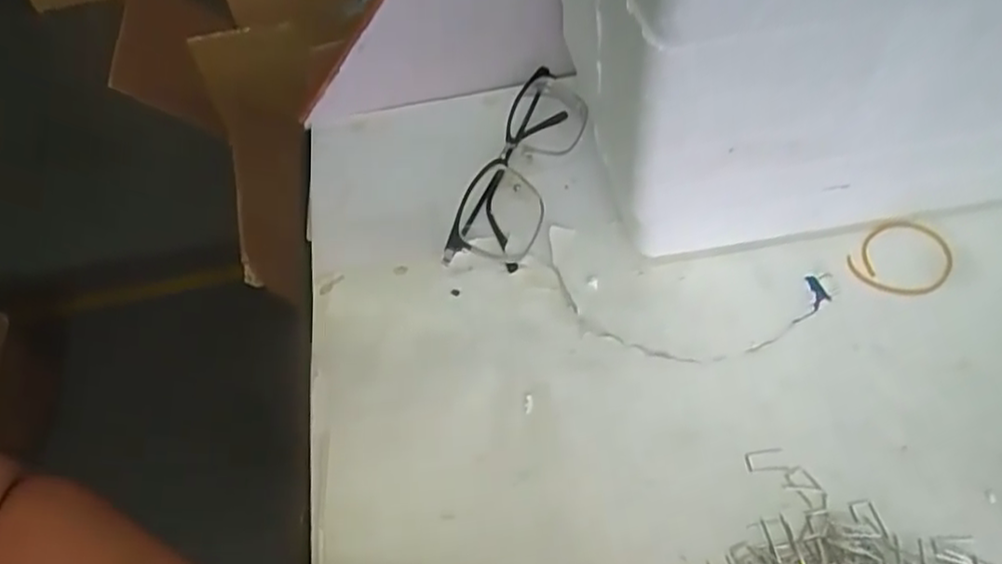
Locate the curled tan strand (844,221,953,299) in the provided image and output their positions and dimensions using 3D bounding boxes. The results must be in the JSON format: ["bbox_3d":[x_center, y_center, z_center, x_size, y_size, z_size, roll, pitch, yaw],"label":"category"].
[{"bbox_3d":[0.196,-0.012,0.349,0.049,0.004,0.040,-37,57,-23],"label":"curled tan strand"}]

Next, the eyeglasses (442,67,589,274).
[{"bbox_3d":[0.013,-0.068,0.397,0.042,0.028,0.155,13,53,15],"label":"eyeglasses"}]

